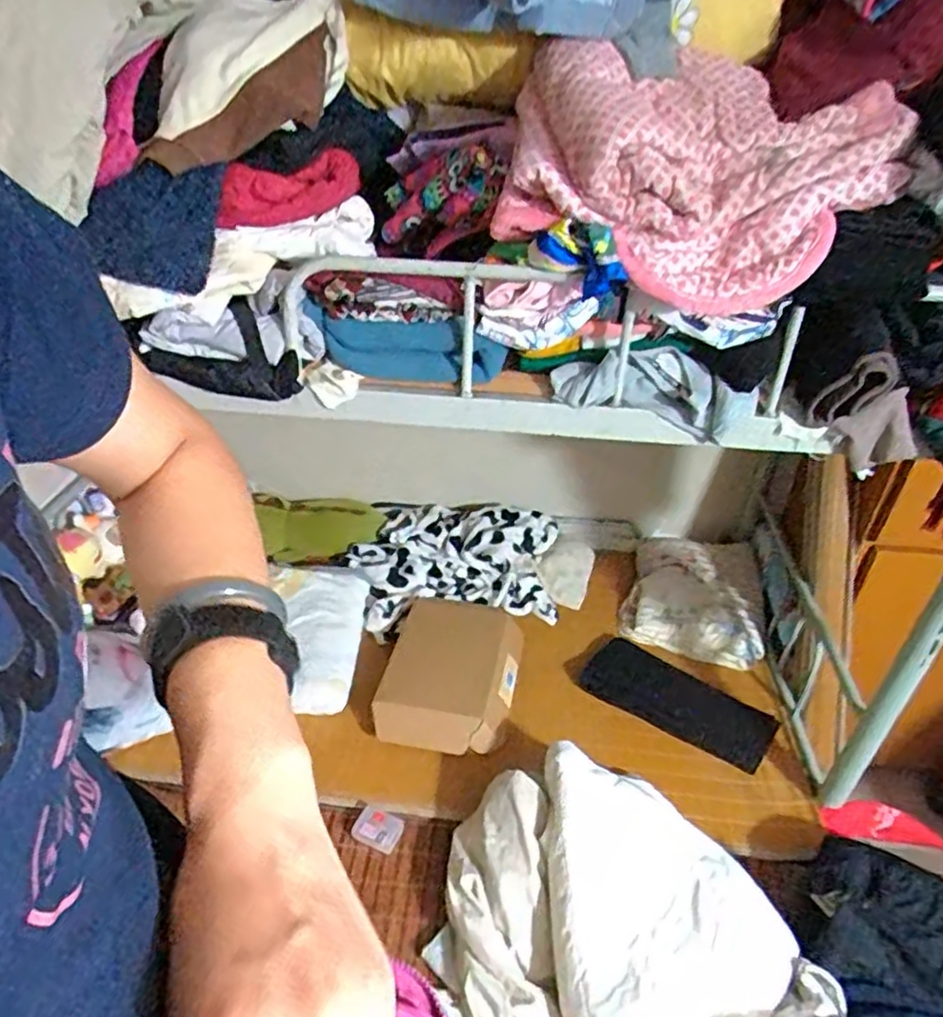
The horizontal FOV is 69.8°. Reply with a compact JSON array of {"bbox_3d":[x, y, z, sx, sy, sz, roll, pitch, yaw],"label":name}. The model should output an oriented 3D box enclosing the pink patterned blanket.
[{"bbox_3d":[0.254,-0.420,0.848,0.461,0.230,0.211,24,41,29],"label":"pink patterned blanket"}]

